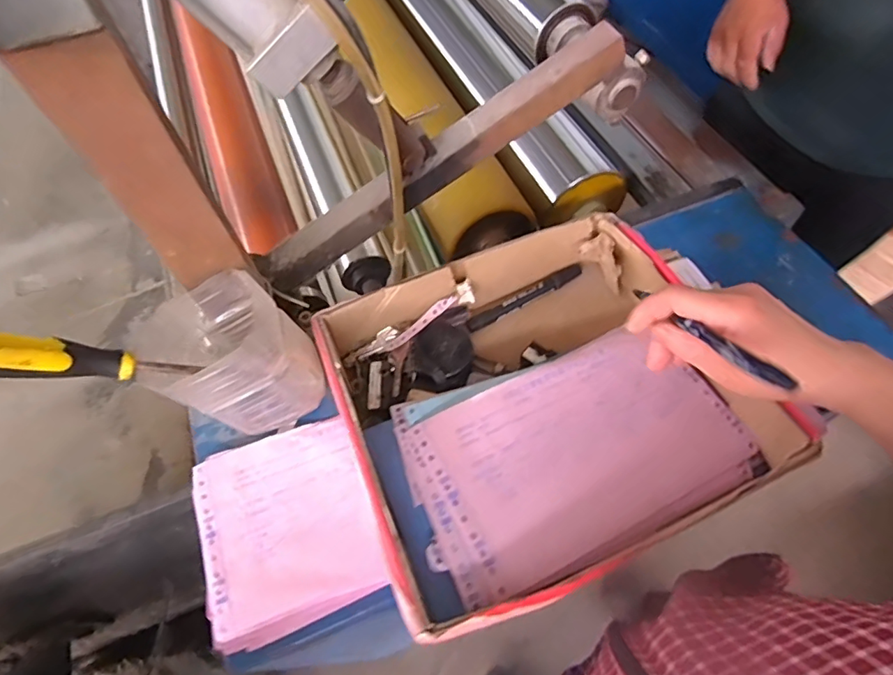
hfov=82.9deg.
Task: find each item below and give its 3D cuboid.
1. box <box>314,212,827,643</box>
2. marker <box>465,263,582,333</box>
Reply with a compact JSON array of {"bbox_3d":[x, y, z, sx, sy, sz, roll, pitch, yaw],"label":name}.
[{"bbox_3d":[0.077,0.042,0.423,0.327,0.082,0.283,-24,61,-12],"label":"box"},{"bbox_3d":[0.079,-0.040,0.502,0.129,0.016,0.014,-27,61,-13],"label":"marker"}]

